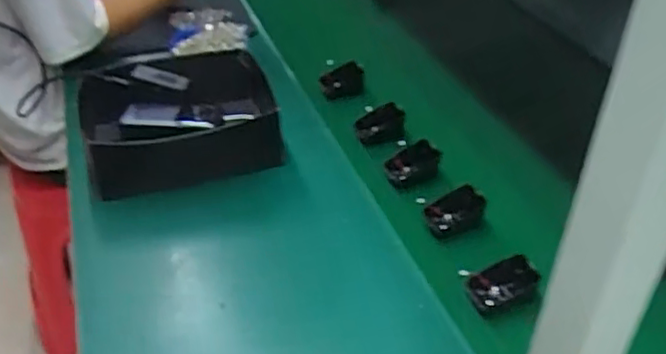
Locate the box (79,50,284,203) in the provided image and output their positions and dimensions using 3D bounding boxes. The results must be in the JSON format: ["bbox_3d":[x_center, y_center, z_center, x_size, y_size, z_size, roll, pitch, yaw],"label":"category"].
[{"bbox_3d":[-0.195,-0.075,0.820,0.222,0.117,0.163,-13,39,-16],"label":"box"}]

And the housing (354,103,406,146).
[{"bbox_3d":[0.064,-0.070,0.874,0.064,0.035,0.038,-12,39,-15],"label":"housing"}]

